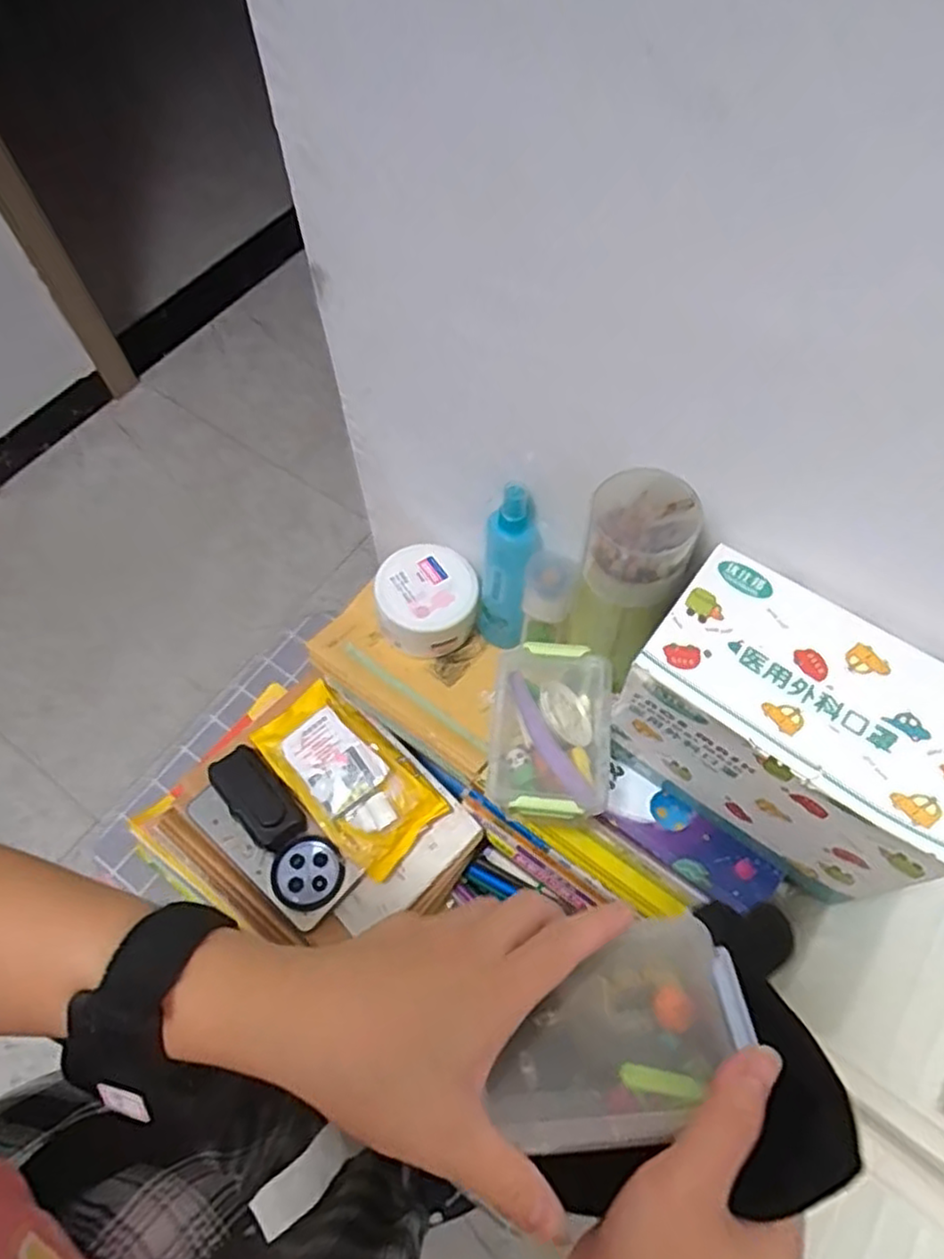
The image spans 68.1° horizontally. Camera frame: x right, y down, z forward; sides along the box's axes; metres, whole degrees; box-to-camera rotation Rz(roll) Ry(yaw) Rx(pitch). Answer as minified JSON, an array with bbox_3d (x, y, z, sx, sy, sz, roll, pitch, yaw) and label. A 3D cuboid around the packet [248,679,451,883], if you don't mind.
[{"bbox_3d":[-0.122,0.134,0.670,0.192,0.035,0.098,41,70,19],"label":"packet"}]

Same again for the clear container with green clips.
[{"bbox_3d":[0.055,0.072,0.488,0.078,0.036,0.121,5,63,3],"label":"clear container with green clips"}]

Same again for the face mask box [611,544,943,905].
[{"bbox_3d":[0.194,0.070,0.437,0.191,0.144,0.112,36,69,17],"label":"face mask box"}]

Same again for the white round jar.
[{"bbox_3d":[-0.041,-0.027,0.650,0.092,0.058,0.092,-8,63,-3],"label":"white round jar"}]

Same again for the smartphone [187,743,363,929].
[{"bbox_3d":[-0.188,0.193,0.650,0.174,0.016,0.082,42,86,14],"label":"smartphone"}]

